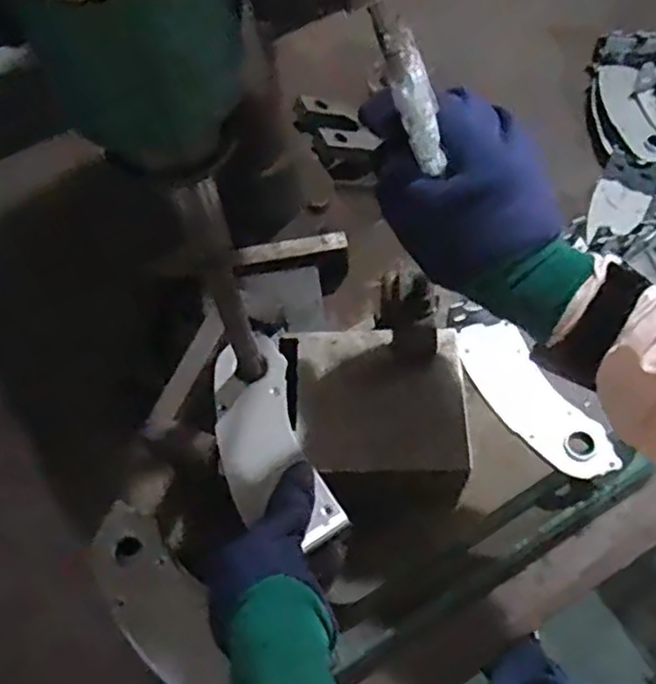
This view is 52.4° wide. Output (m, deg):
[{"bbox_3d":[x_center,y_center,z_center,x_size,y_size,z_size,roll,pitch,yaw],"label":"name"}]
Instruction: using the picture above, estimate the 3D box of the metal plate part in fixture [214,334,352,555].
[{"bbox_3d":[-0.045,0.073,0.488,0.067,0.005,0.161,-20,63,-7],"label":"metal plate part in fixture"}]

